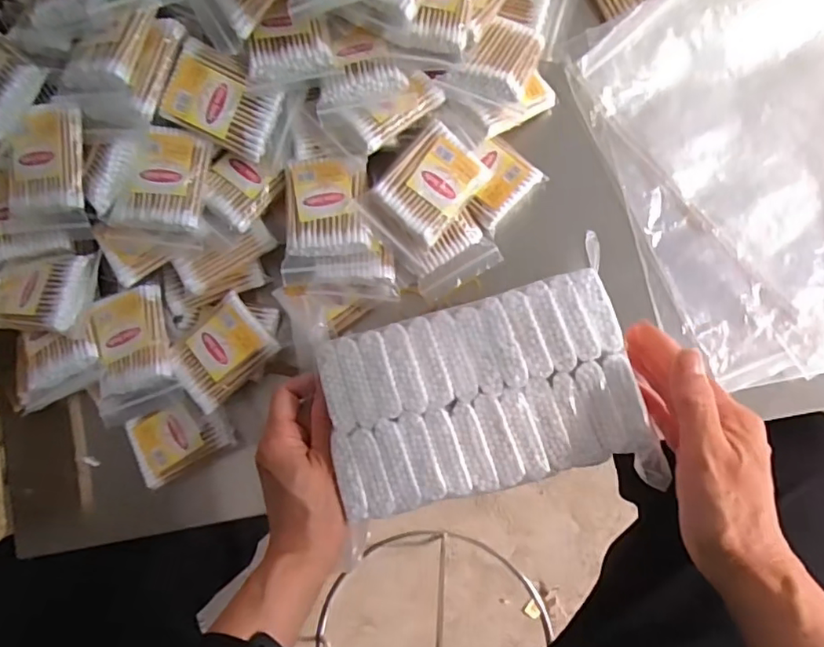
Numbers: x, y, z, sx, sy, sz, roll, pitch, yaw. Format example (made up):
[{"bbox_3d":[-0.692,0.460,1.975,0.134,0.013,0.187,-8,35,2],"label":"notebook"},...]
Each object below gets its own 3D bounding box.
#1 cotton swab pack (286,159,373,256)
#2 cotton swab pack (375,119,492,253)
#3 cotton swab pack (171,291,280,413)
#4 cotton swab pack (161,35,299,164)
[{"bbox_3d":[-0.060,-0.083,0.398,0.057,0.016,0.067,-5,82,4],"label":"cotton swab pack"},{"bbox_3d":[0.015,-0.101,0.400,0.057,0.014,0.075,40,87,-11],"label":"cotton swab pack"},{"bbox_3d":[-0.140,0.021,0.413,0.071,0.021,0.052,-42,82,-1],"label":"cotton swab pack"},{"bbox_3d":[-0.125,-0.152,0.394,0.086,0.015,0.056,24,98,-15],"label":"cotton swab pack"}]

